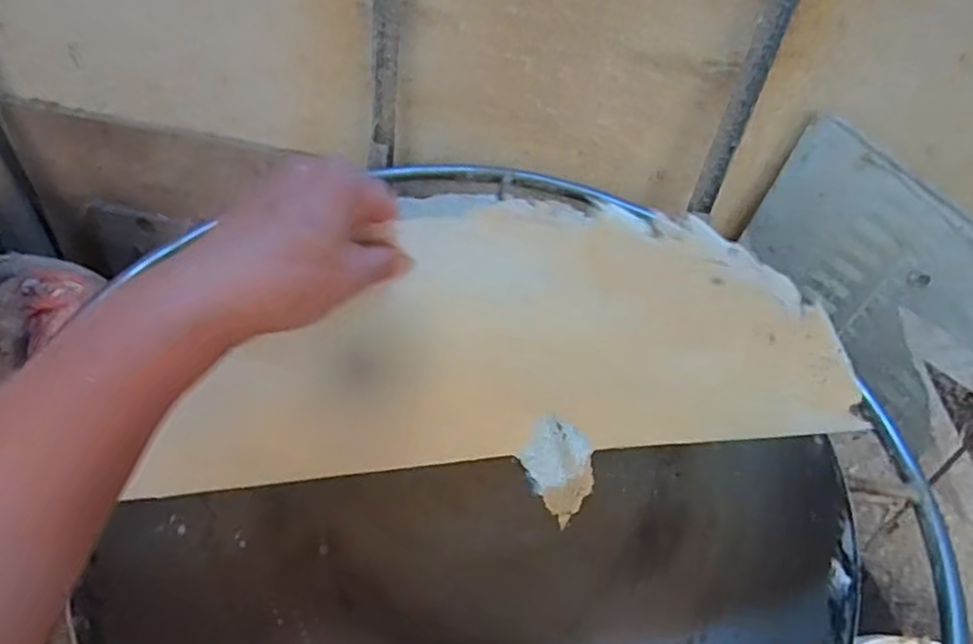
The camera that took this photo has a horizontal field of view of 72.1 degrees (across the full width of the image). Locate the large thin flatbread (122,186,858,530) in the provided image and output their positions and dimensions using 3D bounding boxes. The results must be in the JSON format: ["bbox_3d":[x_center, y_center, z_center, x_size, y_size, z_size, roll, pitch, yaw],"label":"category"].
[{"bbox_3d":[0.008,0.037,0.458,0.478,0.271,0.073,-2,50,-7],"label":"large thin flatbread"}]

